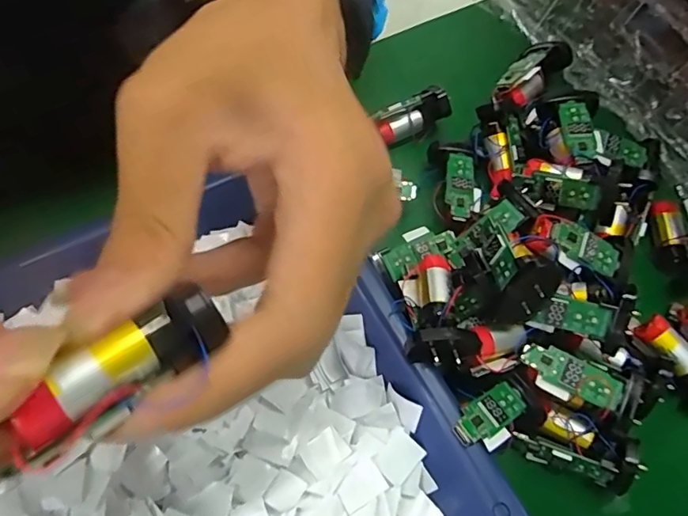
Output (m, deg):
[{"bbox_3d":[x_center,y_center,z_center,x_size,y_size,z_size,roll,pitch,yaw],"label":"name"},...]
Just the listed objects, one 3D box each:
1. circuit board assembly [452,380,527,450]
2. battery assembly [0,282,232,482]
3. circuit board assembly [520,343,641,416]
[{"bbox_3d":[0.065,0.068,0.228,0.039,0.010,0.020,-21,65,-39],"label":"circuit board assembly"},{"bbox_3d":[-0.047,0.024,0.109,0.044,0.011,0.015,-39,72,-22],"label":"battery assembly"},{"bbox_3d":[0.104,0.053,0.233,0.049,0.005,0.020,21,73,11],"label":"circuit board assembly"}]

